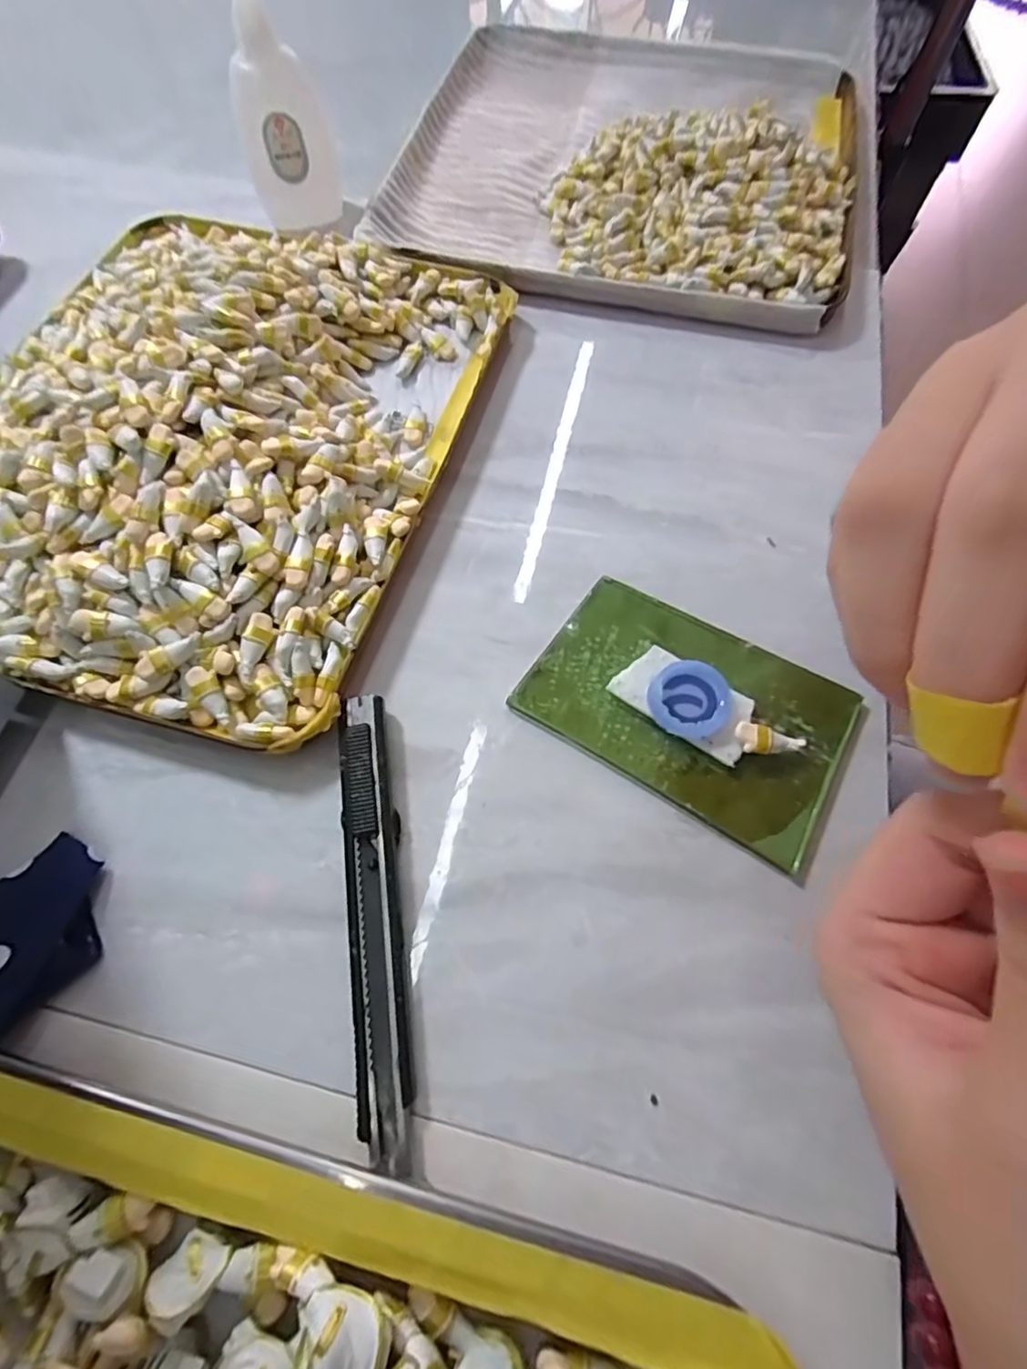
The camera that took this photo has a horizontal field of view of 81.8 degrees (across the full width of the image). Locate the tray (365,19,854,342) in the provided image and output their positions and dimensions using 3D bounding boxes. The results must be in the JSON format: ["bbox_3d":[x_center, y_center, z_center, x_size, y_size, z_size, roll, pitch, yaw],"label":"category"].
[{"bbox_3d":[0.065,-0.299,0.333,0.244,0.034,0.244,12,65,5],"label":"tray"}]

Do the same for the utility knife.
[{"bbox_3d":[-0.042,0.065,0.177,0.017,0.013,0.128,-7,67,-3],"label":"utility knife"}]

